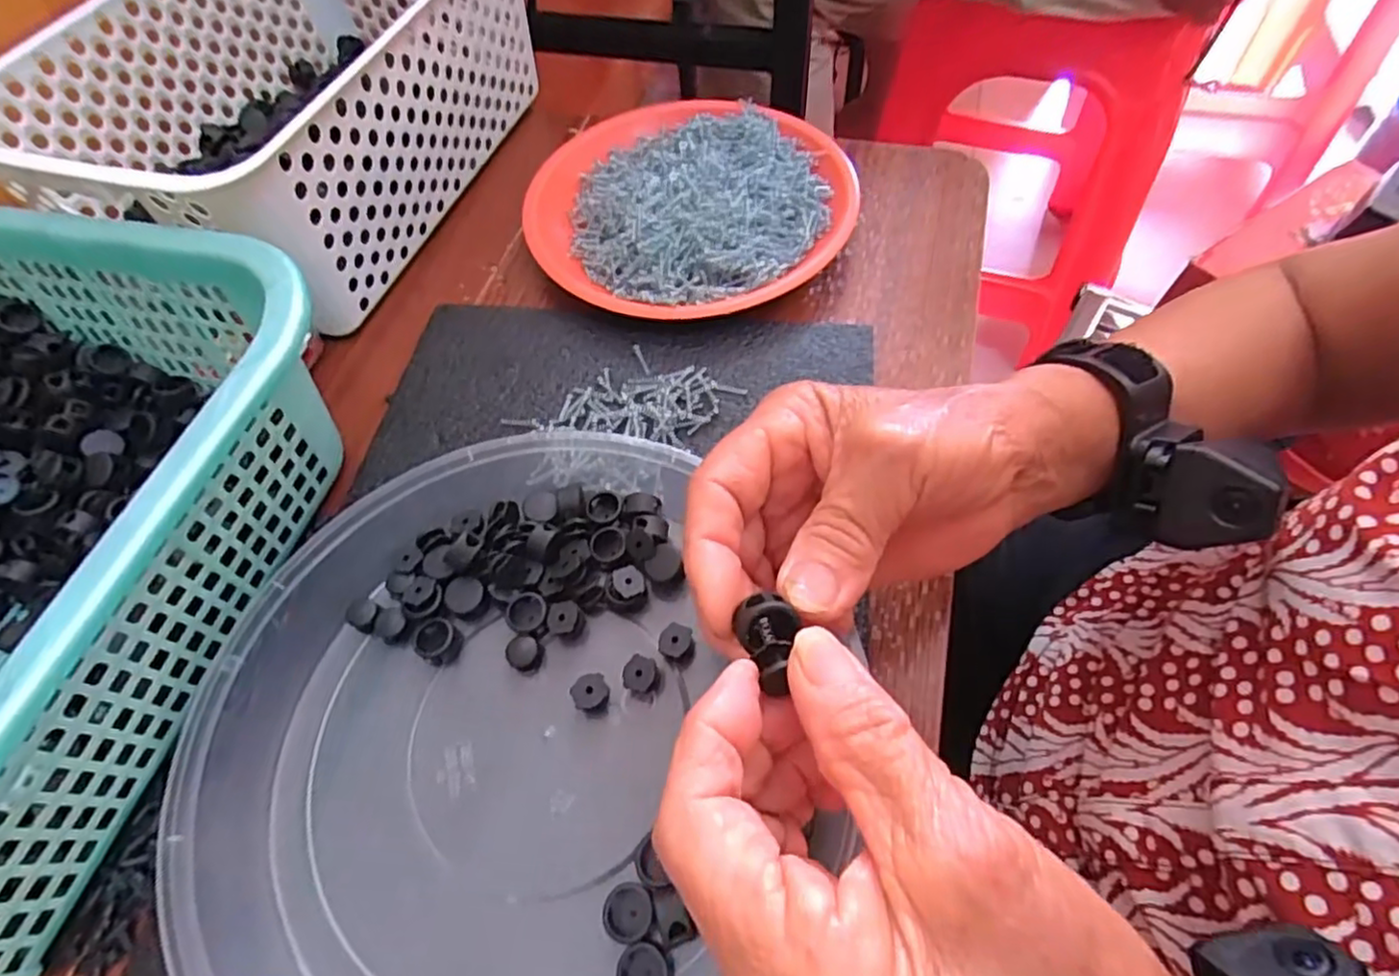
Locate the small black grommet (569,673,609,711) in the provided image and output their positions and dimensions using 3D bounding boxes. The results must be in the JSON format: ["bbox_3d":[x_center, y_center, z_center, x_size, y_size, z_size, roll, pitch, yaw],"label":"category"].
[{"bbox_3d":[-0.043,0.081,0.261,0.014,0.011,0.013,-1,60,2],"label":"small black grommet"}]

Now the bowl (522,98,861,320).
[{"bbox_3d":[-0.006,-0.170,0.396,0.186,0.031,0.179,-1,60,2],"label":"bowl"}]

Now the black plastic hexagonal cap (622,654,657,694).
[{"bbox_3d":[-0.023,0.074,0.264,0.013,0.010,0.014,-4,60,1],"label":"black plastic hexagonal cap"}]

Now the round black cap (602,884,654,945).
[{"bbox_3d":[-0.024,0.142,0.223,0.017,0.008,0.016,-1,60,2],"label":"round black cap"}]

